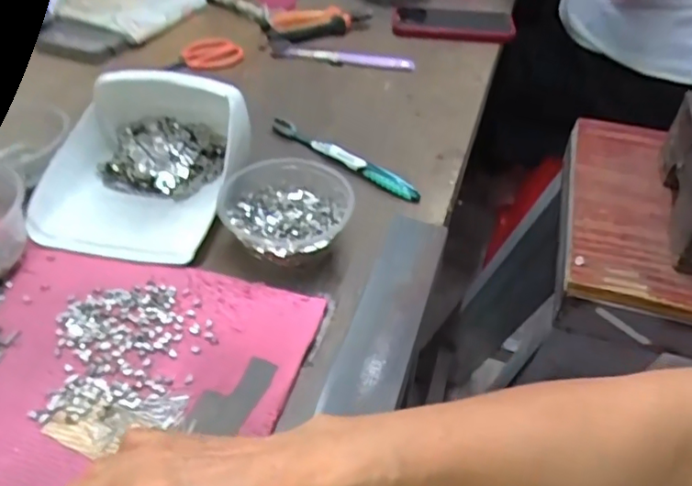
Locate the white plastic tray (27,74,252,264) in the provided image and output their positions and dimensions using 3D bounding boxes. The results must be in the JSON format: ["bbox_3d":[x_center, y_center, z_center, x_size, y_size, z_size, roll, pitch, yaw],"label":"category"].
[{"bbox_3d":[-0.174,-0.078,0.518,0.163,0.079,0.173,9,43,7],"label":"white plastic tray"}]

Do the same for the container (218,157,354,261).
[{"bbox_3d":[-0.050,-0.022,0.496,0.099,0.048,0.095,1,42,-1],"label":"container"}]

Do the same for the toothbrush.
[{"bbox_3d":[-0.004,-0.086,0.597,0.180,0.017,0.010,29,49,26],"label":"toothbrush"}]

